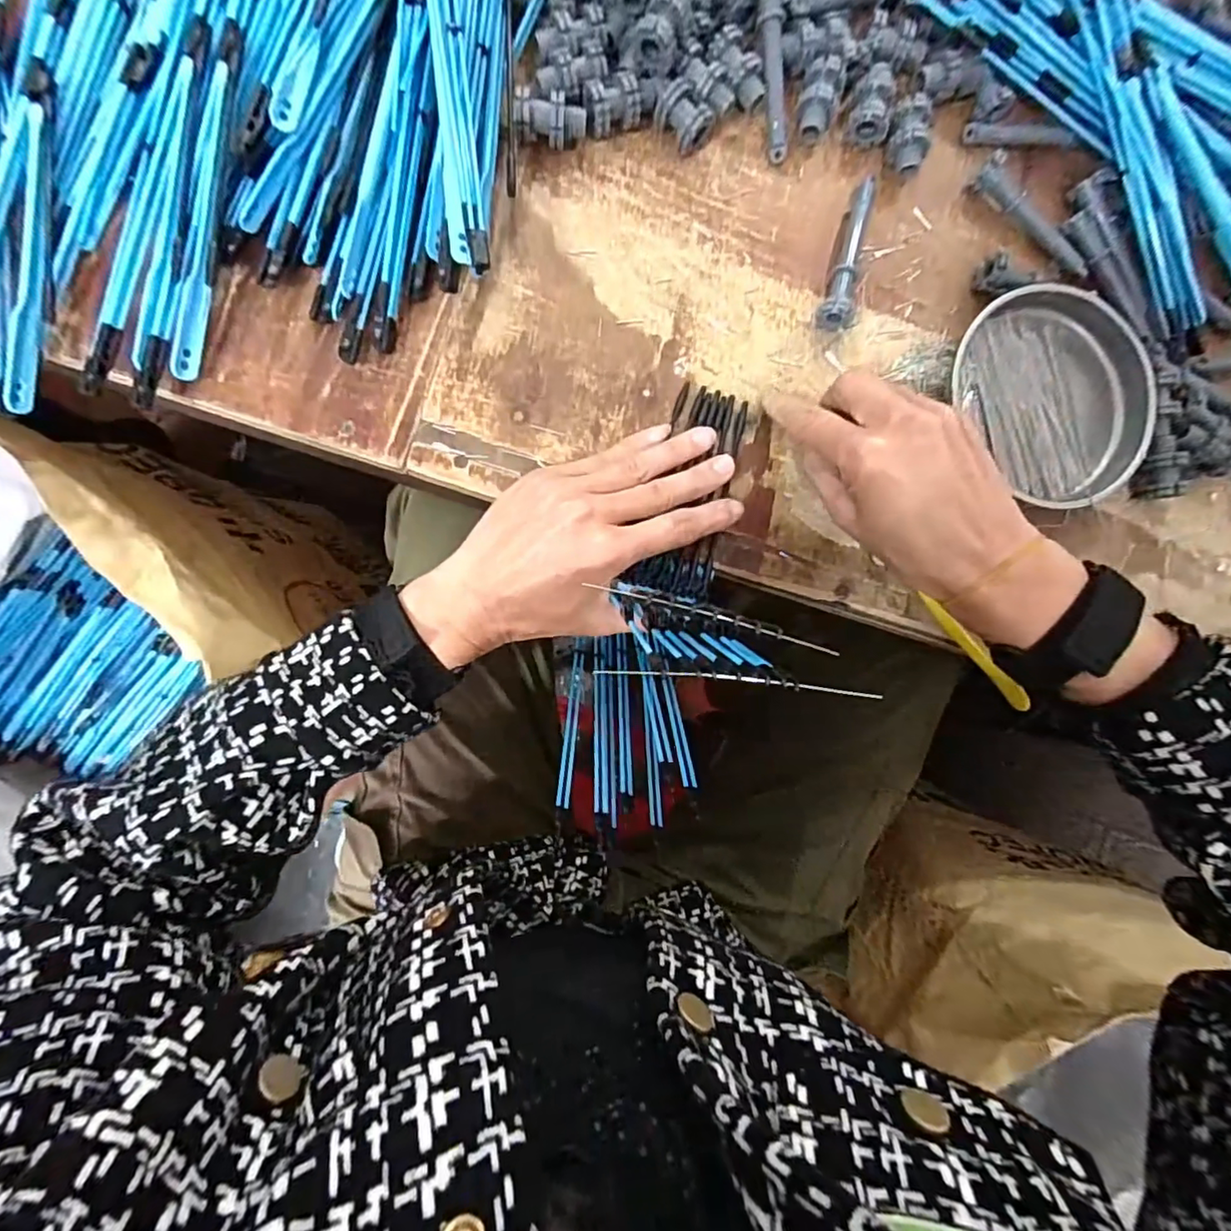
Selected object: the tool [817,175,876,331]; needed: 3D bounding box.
[{"bbox_3d":[0.141,-0.214,0.338,0.018,0.021,0.089,20,87,-8],"label":"tool"}]

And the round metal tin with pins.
[{"bbox_3d":[0.275,-0.142,0.356,0.120,0.019,0.128,0,90,-9],"label":"round metal tin with pins"}]

